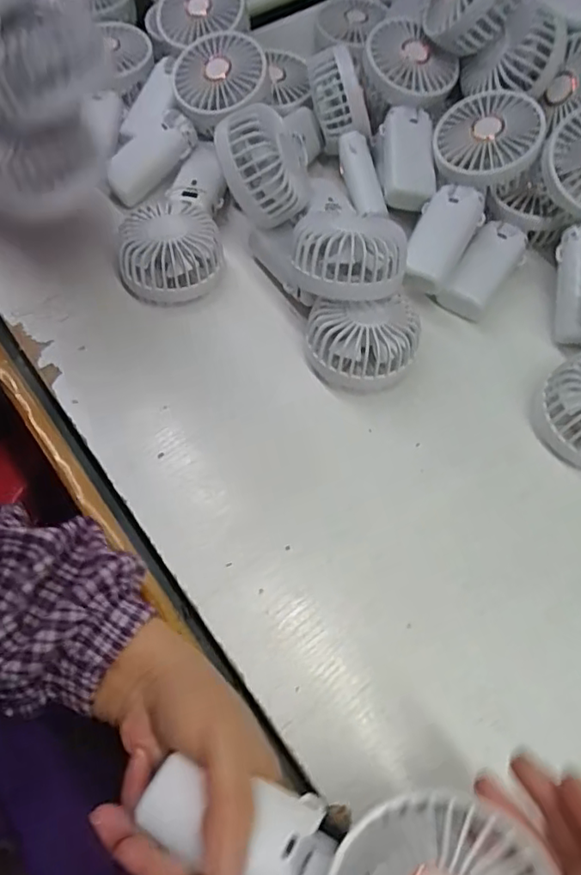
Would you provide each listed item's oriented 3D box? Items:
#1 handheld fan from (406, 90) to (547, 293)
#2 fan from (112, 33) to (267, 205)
[{"bbox_3d":[0.143,-0.204,0.475,0.084,0.040,0.184,24,84,11],"label":"handheld fan"},{"bbox_3d":[-0.101,-0.293,0.523,0.176,0.033,0.079,-46,68,8],"label":"fan"}]

